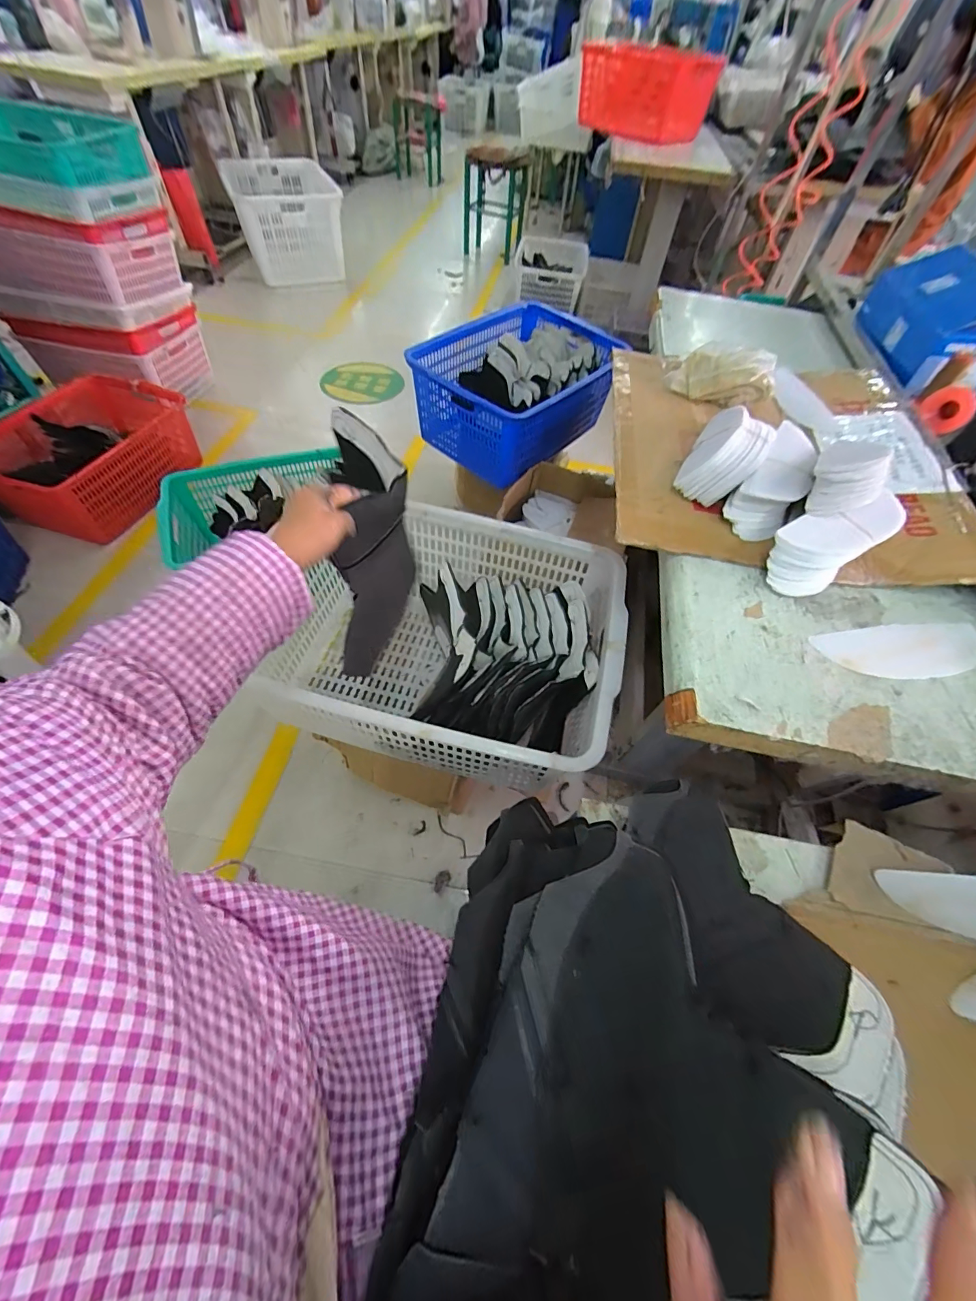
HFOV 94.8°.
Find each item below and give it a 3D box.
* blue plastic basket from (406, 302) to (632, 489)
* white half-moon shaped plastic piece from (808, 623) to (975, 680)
[{"bbox_3d":[0.089,-0.734,1.335,0.574,0.285,0.413,-36,66,-24],"label":"blue plastic basket"},{"bbox_3d":[0.479,0.000,0.508,0.215,0.005,0.068,-6,57,-8],"label":"white half-moon shaped plastic piece"}]

